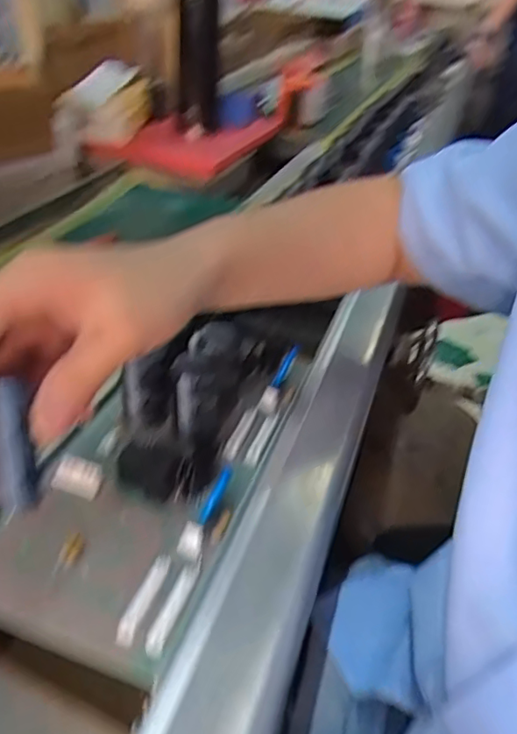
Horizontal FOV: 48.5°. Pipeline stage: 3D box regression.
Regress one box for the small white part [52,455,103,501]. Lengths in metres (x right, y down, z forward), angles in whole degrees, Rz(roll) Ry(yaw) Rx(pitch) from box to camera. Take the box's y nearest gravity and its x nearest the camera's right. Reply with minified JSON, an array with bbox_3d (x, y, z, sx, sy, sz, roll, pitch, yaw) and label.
[{"bbox_3d":[-0.103,0.063,0.328,0.025,0.013,0.018,11,36,6],"label":"small white part"}]

